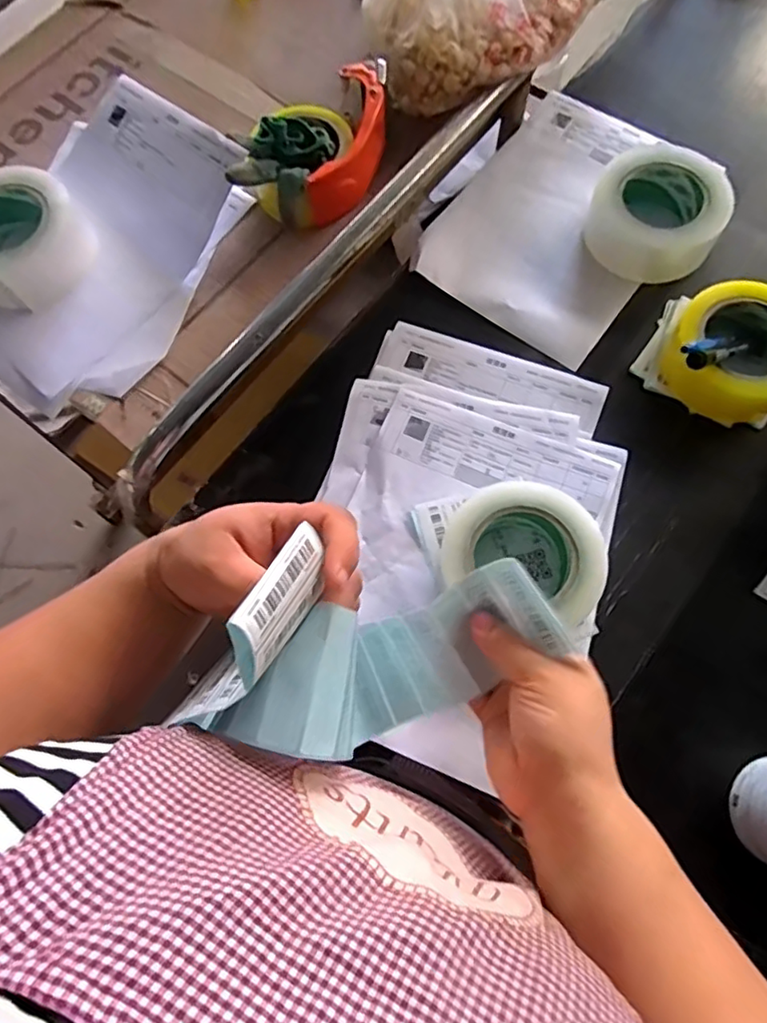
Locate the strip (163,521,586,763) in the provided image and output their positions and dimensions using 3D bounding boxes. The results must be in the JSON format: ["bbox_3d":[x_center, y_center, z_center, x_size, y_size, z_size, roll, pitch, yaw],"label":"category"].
[{"bbox_3d":[-0.004,0.073,0.321,0.119,0.204,0.095,-25,68,36],"label":"strip"}]

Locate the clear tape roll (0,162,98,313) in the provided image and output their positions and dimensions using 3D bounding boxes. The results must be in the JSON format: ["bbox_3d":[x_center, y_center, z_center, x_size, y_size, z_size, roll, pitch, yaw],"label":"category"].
[{"bbox_3d":[-0.345,-0.260,0.560,0.119,0.051,0.121,-1,73,2],"label":"clear tape roll"}]

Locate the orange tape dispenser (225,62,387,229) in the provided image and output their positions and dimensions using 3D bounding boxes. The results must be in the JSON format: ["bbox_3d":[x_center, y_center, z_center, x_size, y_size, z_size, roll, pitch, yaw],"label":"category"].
[{"bbox_3d":[-0.059,-0.346,0.574,0.107,0.077,0.185,26,75,9],"label":"orange tape dispenser"}]

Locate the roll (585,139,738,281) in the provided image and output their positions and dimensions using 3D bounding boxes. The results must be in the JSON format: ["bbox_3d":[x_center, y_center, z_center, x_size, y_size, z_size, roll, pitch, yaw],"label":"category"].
[{"bbox_3d":[0.265,-0.287,0.576,0.112,0.055,0.118,-1,73,2],"label":"roll"}]

